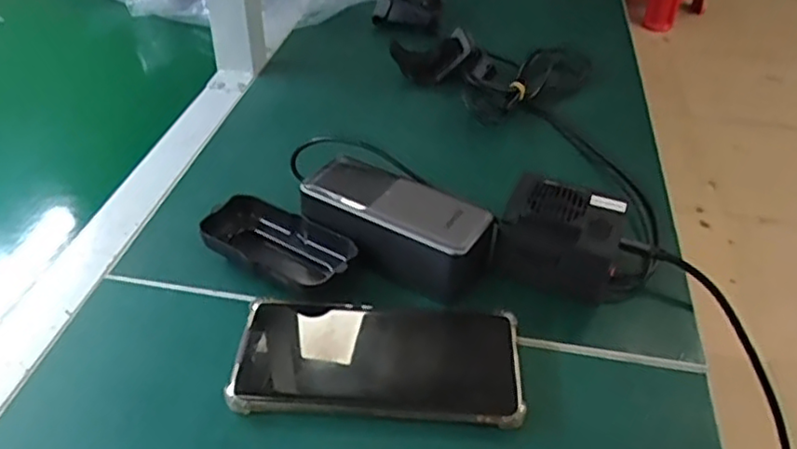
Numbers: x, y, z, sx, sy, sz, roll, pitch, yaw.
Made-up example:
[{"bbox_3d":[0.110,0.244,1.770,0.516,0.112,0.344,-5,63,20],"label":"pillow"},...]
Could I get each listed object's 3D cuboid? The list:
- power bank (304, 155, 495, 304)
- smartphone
[{"bbox_3d":[-0.005,-0.003,0.466,0.140,0.045,0.056,24,44,22],"label":"power bank"},{"bbox_3d":[-0.012,0.081,0.403,0.167,0.019,0.081,4,40,0],"label":"smartphone"}]

